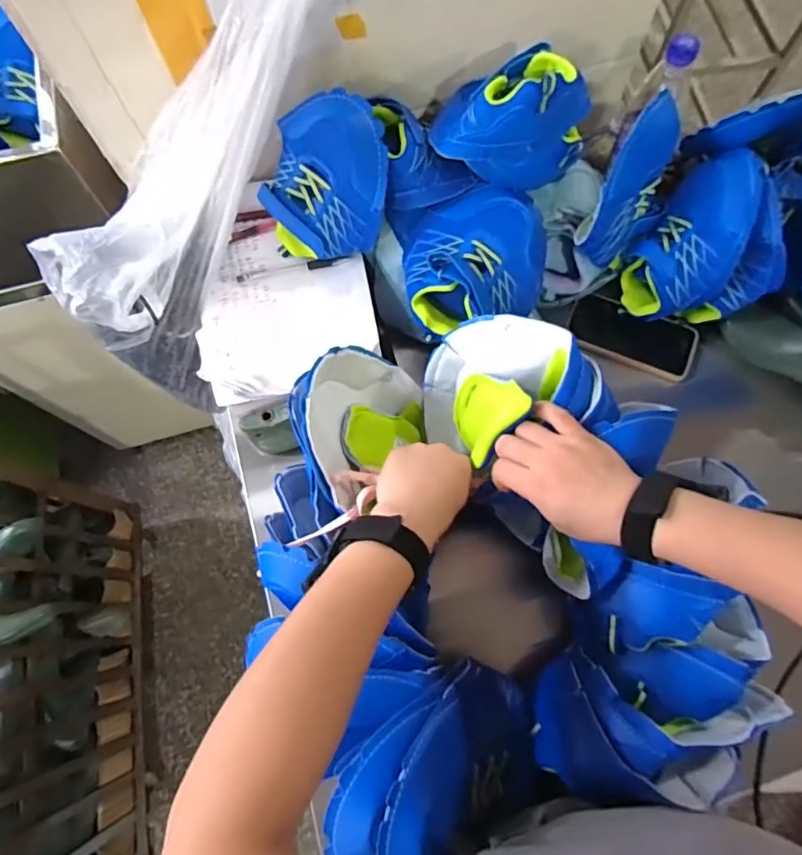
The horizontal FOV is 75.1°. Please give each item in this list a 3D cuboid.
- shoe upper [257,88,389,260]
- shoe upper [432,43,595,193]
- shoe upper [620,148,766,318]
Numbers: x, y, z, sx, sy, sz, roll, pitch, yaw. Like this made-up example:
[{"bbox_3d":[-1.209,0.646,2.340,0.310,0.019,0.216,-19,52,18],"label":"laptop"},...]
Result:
[{"bbox_3d":[-0.084,-0.268,0.569,0.141,0.160,0.043,0,28,9],"label":"shoe upper"},{"bbox_3d":[0.117,-0.319,0.549,0.167,0.121,0.083,-14,71,-3],"label":"shoe upper"},{"bbox_3d":[0.349,-0.216,0.617,0.117,0.080,0.194,51,118,39],"label":"shoe upper"}]

